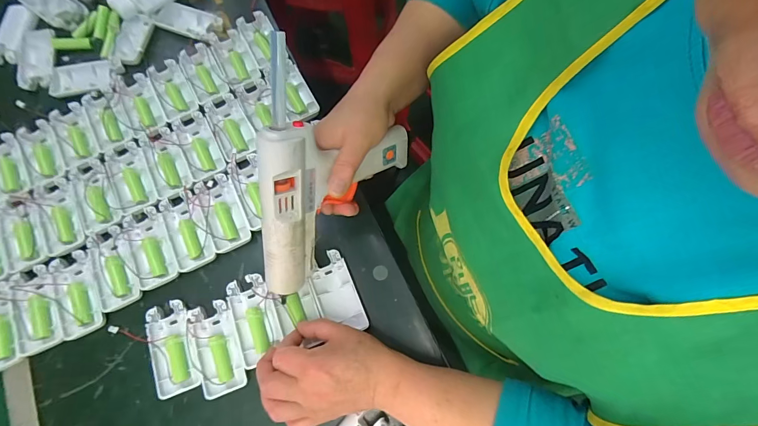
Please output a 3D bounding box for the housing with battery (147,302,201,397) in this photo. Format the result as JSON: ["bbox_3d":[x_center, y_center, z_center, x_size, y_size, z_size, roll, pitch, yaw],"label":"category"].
[{"bbox_3d":[-0.224,0.146,0.397,0.045,0.014,0.094,-18,73,-4],"label":"housing with battery"}]

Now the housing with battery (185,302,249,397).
[{"bbox_3d":[-0.175,0.145,0.394,0.044,0.013,0.093,-21,73,-5],"label":"housing with battery"}]

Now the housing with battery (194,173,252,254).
[{"bbox_3d":[-0.188,-0.001,0.437,0.043,0.012,0.094,-27,74,-6],"label":"housing with battery"}]

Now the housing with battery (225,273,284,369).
[{"bbox_3d":[-0.136,0.115,0.402,0.045,0.014,0.090,-20,73,-5],"label":"housing with battery"}]

